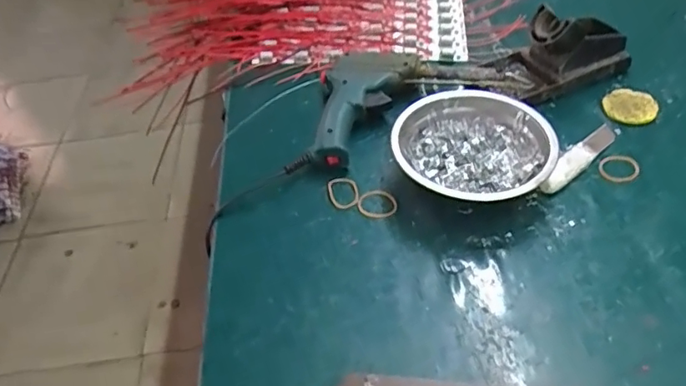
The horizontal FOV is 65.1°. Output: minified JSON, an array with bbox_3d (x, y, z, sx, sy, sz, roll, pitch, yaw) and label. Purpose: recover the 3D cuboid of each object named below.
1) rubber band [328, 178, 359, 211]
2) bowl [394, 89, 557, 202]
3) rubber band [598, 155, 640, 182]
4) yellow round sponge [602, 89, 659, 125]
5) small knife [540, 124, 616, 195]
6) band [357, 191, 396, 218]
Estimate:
[{"bbox_3d":[0.000,0.000,0.448,0.024,0.004,0.034,-10,47,-3],"label":"rubber band"},{"bbox_3d":[0.105,-0.034,0.444,0.123,0.042,0.130,-3,47,4],"label":"bowl"},{"bbox_3d":[0.227,-0.021,0.442,0.034,0.004,0.027,-29,51,-20],"label":"rubber band"},{"bbox_3d":[0.261,-0.078,0.488,0.045,0.006,0.046,-3,47,4],"label":"yellow round sponge"},{"bbox_3d":[0.197,-0.030,0.448,0.100,0.010,0.019,-34,52,-23],"label":"small knife"},{"bbox_3d":[0.028,0.008,0.438,0.031,0.006,0.027,-4,47,3],"label":"band"}]

